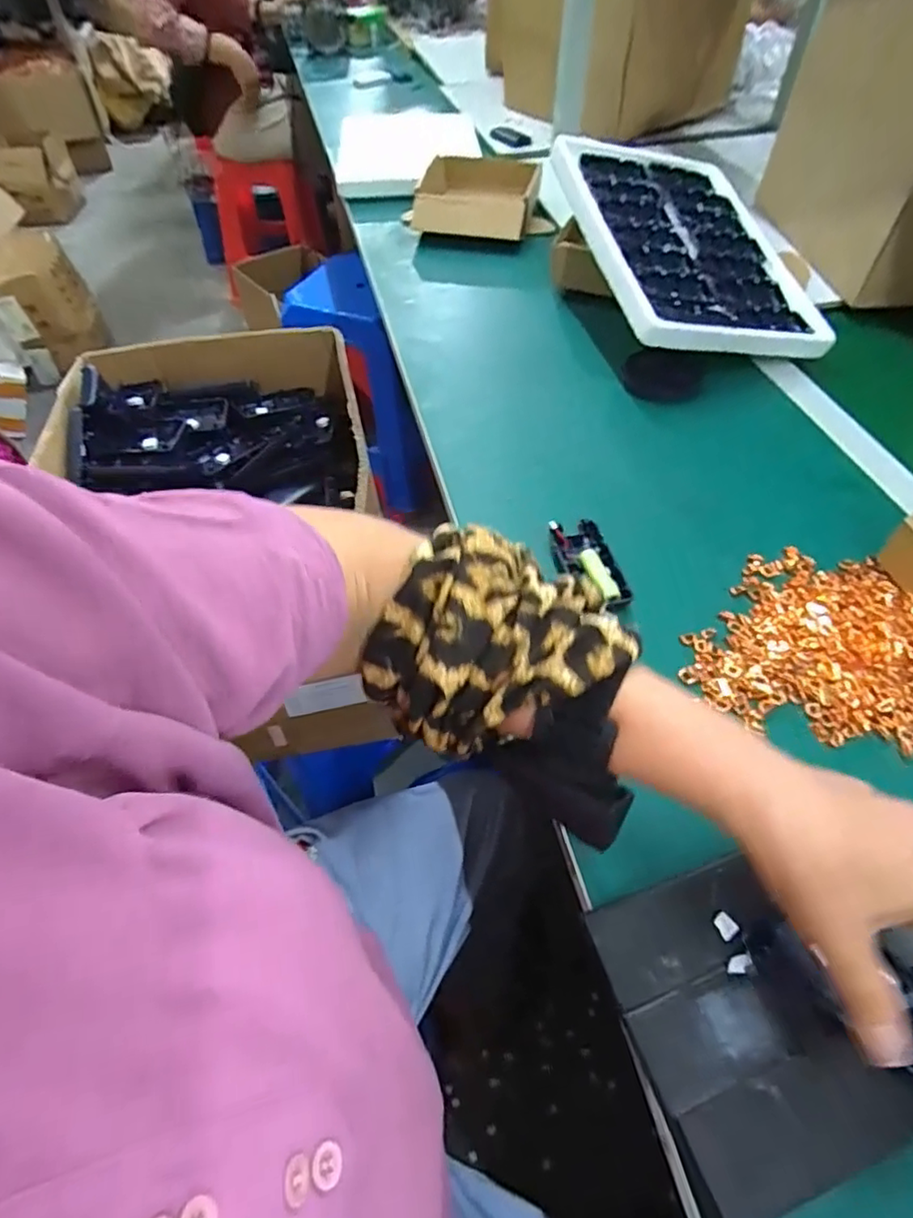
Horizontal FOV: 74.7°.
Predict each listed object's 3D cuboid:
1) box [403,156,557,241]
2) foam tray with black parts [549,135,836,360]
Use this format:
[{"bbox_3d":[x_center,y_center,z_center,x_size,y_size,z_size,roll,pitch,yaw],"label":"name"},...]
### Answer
[{"bbox_3d":[0.038,-0.635,0.927,0.218,0.062,0.164,4,53,4],"label":"box"},{"bbox_3d":[0.270,-0.447,0.722,0.246,0.033,0.368,-3,64,-17],"label":"foam tray with black parts"}]

